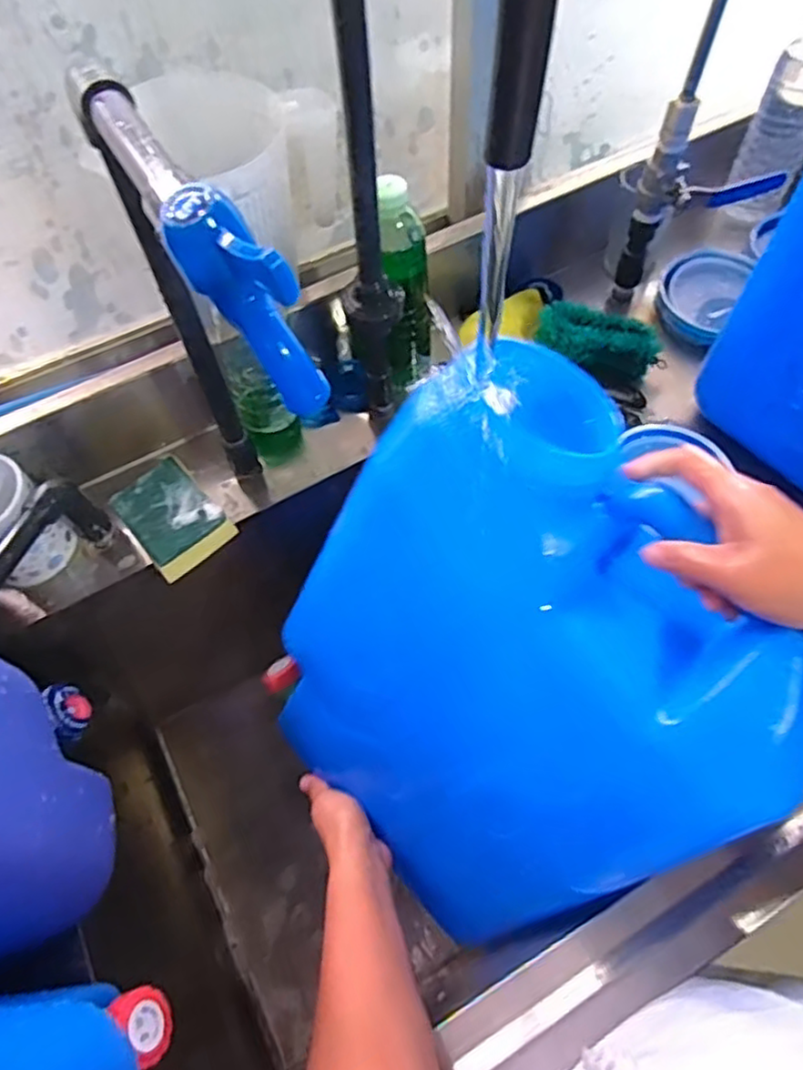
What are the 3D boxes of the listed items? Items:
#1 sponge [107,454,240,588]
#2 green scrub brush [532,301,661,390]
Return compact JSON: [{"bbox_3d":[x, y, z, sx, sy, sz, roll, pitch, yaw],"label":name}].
[{"bbox_3d":[-0.211,-0.018,0.612,0.075,0.027,0.101,-38,66,-17],"label":"sponge"},{"bbox_3d":[0.201,-0.202,0.684,0.117,0.034,0.073,31,67,19],"label":"green scrub brush"}]

